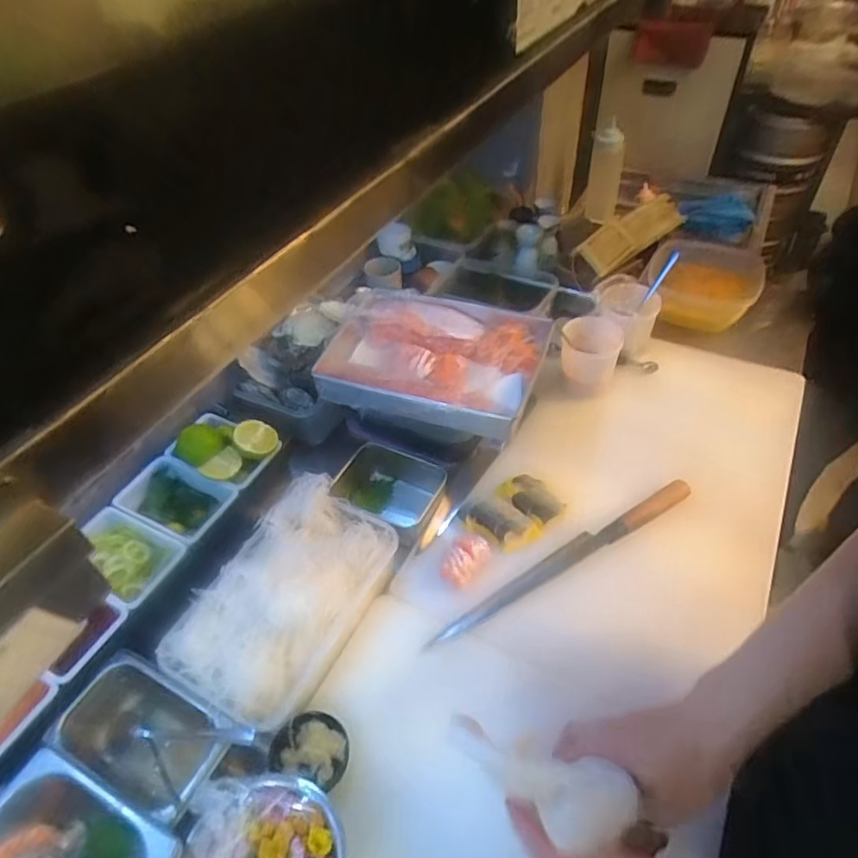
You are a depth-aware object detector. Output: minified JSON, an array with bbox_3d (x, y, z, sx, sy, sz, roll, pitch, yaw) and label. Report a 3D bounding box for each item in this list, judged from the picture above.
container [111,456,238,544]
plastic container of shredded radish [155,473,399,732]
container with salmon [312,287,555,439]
[{"bbox_3d":[-0.320,0.098,0.748,0.145,0.066,0.088,19,50,22],"label":"container"},{"bbox_3d":[-0.154,0.178,0.647,0.160,0.052,0.256,24,54,18],"label":"plastic container of shredded radish"},{"bbox_3d":[-0.002,-0.105,0.815,0.307,0.046,0.225,12,48,17],"label":"container with salmon"}]

